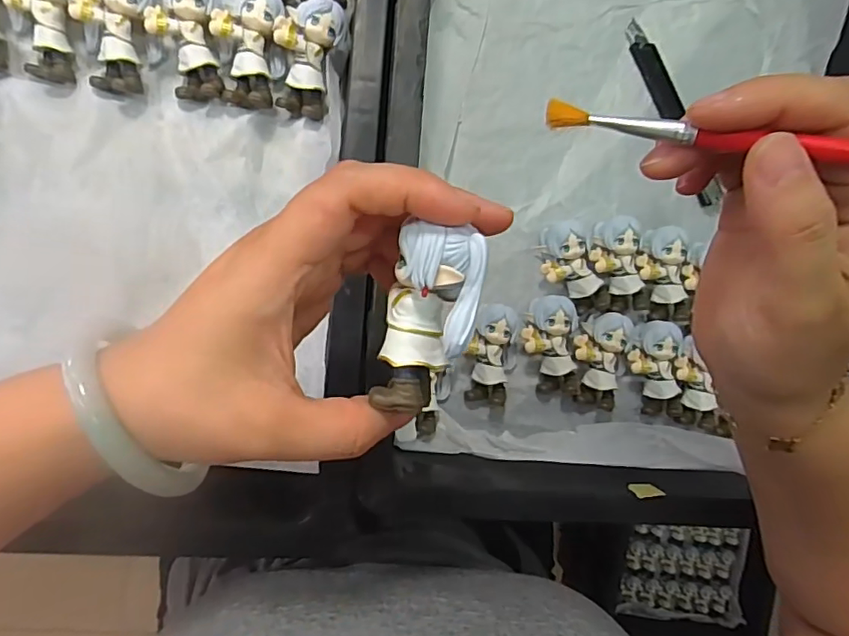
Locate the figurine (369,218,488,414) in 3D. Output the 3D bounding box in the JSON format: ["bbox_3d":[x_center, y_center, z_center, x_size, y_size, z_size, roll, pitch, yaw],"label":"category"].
[{"bbox_3d":[0.001,0.000,0.169,0.025,0.019,0.056,16,102,-7],"label":"figurine"}]

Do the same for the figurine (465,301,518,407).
[{"bbox_3d":[0.044,0.023,0.355,0.035,0.024,0.062,3,102,-8],"label":"figurine"}]

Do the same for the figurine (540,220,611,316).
[{"bbox_3d":[0.096,-0.029,0.360,0.031,0.023,0.067,-31,95,-8],"label":"figurine"}]

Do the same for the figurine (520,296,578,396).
[{"bbox_3d":[0.082,0.019,0.359,0.034,0.025,0.065,-13,92,-9],"label":"figurine"}]

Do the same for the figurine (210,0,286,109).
[{"bbox_3d":[-0.096,-0.149,0.305,0.036,0.027,0.054,-4,91,-9],"label":"figurine"}]

